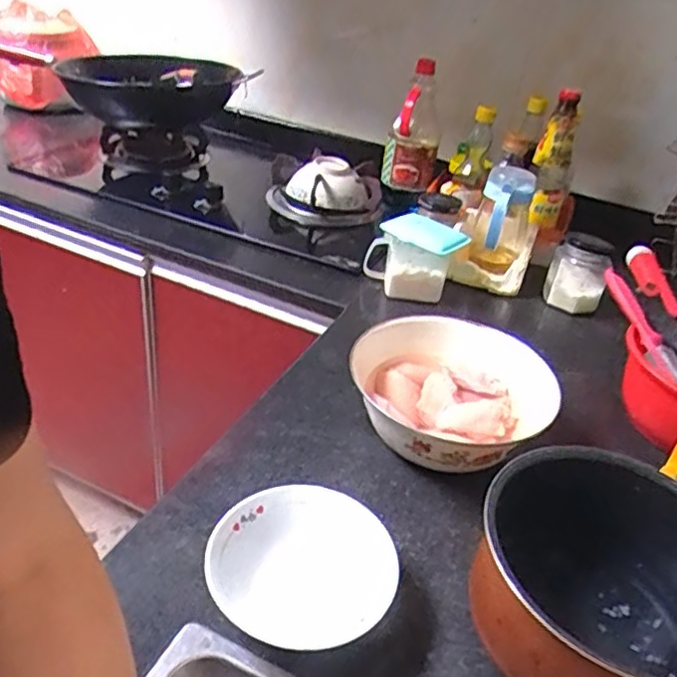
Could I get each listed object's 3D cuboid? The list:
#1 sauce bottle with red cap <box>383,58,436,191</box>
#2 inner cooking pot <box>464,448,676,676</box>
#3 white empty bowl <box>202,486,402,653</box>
[{"bbox_3d":[0.140,-0.391,1.194,0.100,0.210,0.118,9,34,3],"label":"sauce bottle with red cap"},{"bbox_3d":[0.201,0.196,0.503,0.194,0.110,0.196,5,33,-3],"label":"inner cooking pot"},{"bbox_3d":[-0.031,0.192,0.527,0.145,0.049,0.138,5,34,-3],"label":"white empty bowl"}]

